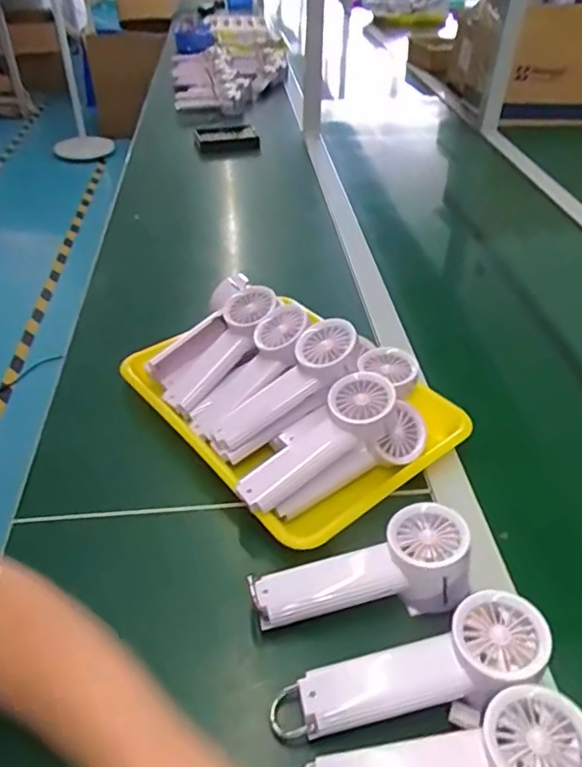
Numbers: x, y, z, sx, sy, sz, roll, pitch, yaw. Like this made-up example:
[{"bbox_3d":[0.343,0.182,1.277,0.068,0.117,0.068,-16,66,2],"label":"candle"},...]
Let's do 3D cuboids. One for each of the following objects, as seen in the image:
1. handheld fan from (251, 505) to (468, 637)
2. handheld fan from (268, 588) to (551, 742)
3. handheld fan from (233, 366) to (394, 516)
[{"bbox_3d":[0.059,0.155,0.468,0.175,0.062,0.068,-18,42,1],"label":"handheld fan"},{"bbox_3d":[0.083,0.205,0.408,0.198,0.047,0.068,-20,42,1],"label":"handheld fan"},{"bbox_3d":[0.028,0.057,0.548,0.177,0.043,0.066,-38,51,-12],"label":"handheld fan"}]

